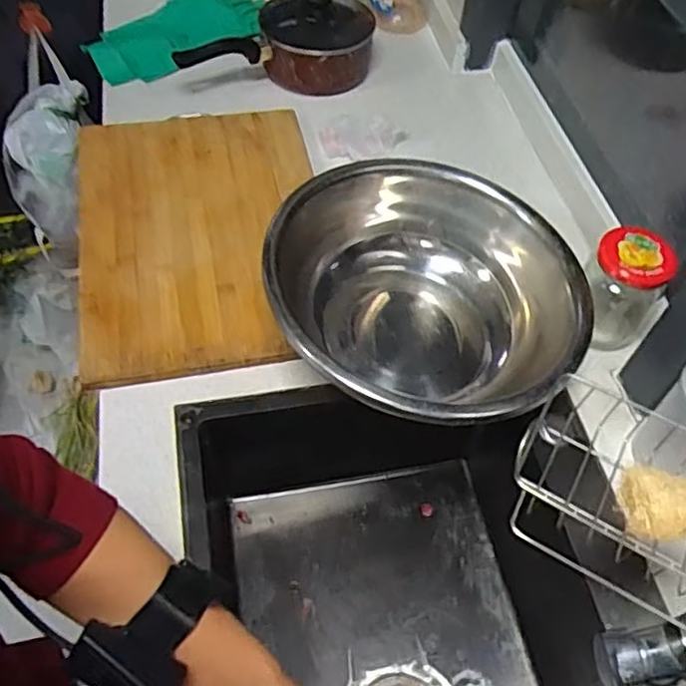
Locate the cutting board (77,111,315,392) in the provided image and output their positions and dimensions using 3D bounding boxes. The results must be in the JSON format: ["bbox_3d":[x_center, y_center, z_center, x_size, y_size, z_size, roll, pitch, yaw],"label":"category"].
[{"bbox_3d":[-0.181,-0.156,0.847,0.294,0.035,0.430,-7,56,-9],"label":"cutting board"}]

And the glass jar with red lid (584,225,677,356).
[{"bbox_3d":[0.318,-0.059,0.765,0.073,0.128,0.083,-18,58,-16],"label":"glass jar with red lid"}]

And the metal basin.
[{"bbox_3d":[0.083,-0.050,0.736,0.328,0.131,0.328,2,55,-3],"label":"metal basin"}]

